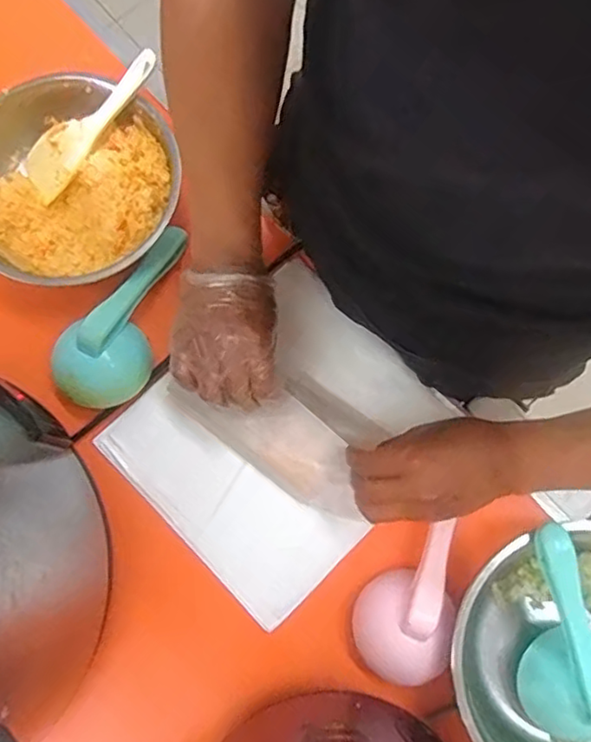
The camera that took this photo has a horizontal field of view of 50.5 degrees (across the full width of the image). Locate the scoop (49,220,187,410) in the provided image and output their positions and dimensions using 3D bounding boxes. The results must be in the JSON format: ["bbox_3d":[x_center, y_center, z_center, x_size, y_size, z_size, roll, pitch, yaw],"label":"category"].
[{"bbox_3d":[-0.167,-0.061,0.614,0.075,0.055,0.198,20,79,3],"label":"scoop"}]

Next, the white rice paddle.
[{"bbox_3d":[-0.210,-0.254,0.639,0.185,0.016,0.062,-39,81,17],"label":"white rice paddle"}]

